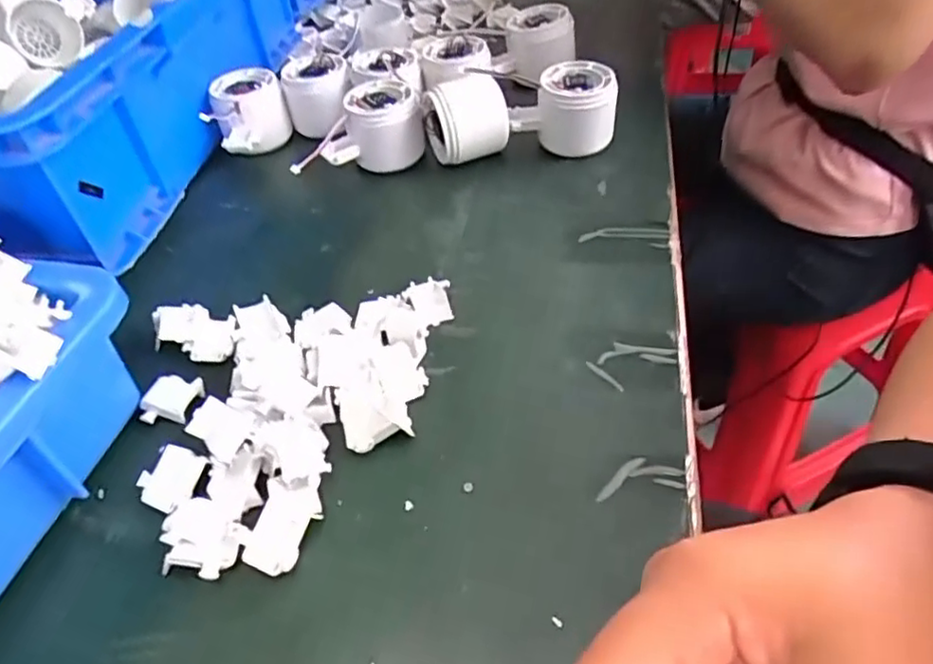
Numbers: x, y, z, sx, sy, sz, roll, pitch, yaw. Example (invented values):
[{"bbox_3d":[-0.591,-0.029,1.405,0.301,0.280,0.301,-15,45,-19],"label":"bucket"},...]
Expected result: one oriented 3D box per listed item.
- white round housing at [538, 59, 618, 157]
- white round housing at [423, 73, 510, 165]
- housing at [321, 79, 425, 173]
[{"bbox_3d":[0.085,-0.169,0.507,0.058,0.058,0.054,0,46,6],"label":"white round housing"},{"bbox_3d":[-0.001,-0.164,0.503,0.052,0.062,0.051,-18,47,-11],"label":"white round housing"},{"bbox_3d":[-0.073,-0.156,0.512,0.081,0.054,0.056,-20,47,-13],"label":"housing"}]

